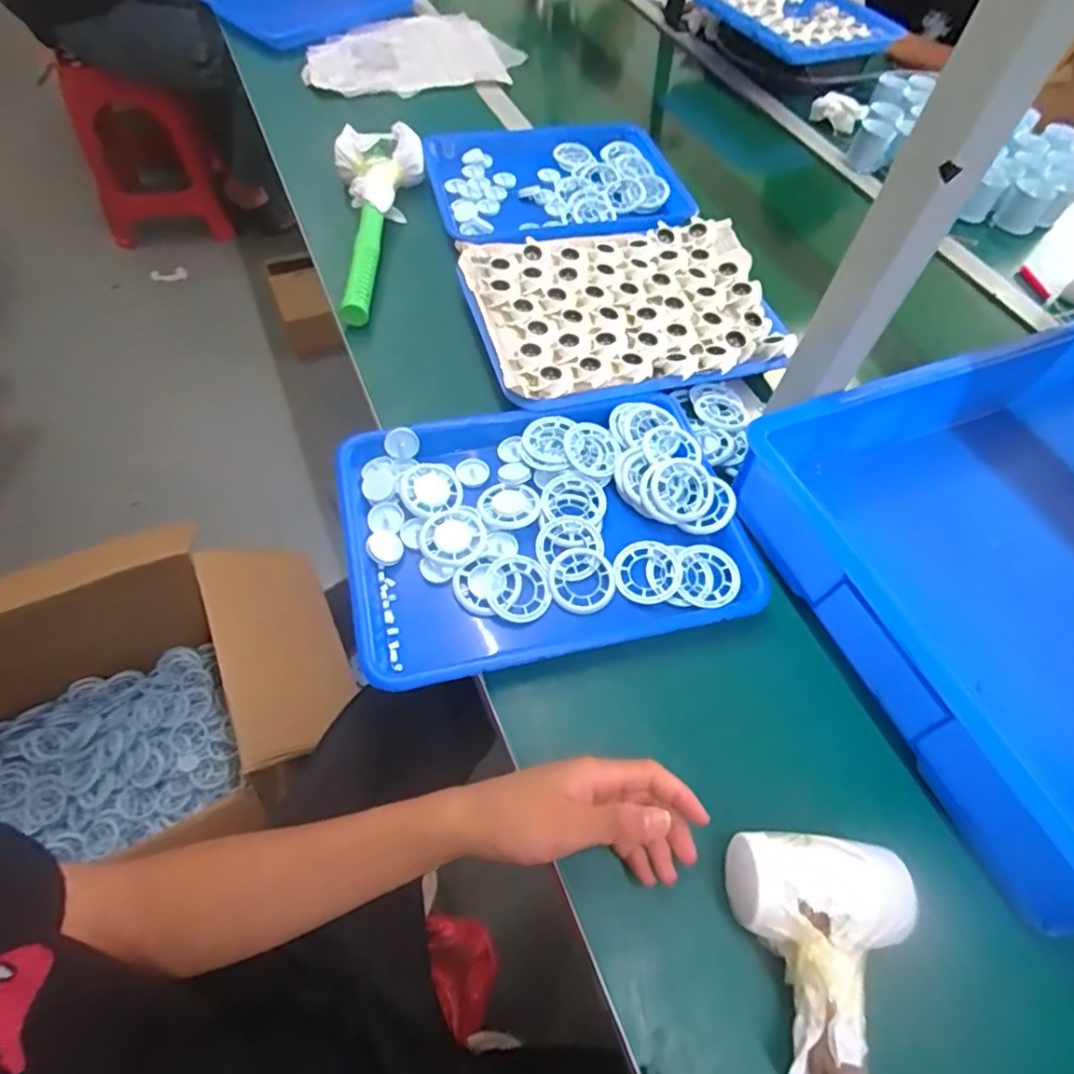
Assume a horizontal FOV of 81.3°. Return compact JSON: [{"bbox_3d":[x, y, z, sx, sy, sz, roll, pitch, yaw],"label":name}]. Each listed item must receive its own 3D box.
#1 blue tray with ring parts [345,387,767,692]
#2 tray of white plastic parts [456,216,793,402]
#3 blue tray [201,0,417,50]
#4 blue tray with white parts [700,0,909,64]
[{"bbox_3d":[0.005,-0.012,0.553,0.337,0.034,0.254,-10,58,-10],"label":"blue tray with ring parts"},{"bbox_3d":[0.103,-0.258,0.699,0.330,0.031,0.237,-12,59,-11],"label":"tray of white plastic parts"},{"bbox_3d":[-0.407,-0.971,1.126,0.312,0.048,0.262,-32,64,-22],"label":"blue tray"},{"bbox_3d":[0.427,-0.918,1.091,0.247,0.045,0.359,-21,61,-16],"label":"blue tray with white parts"}]

